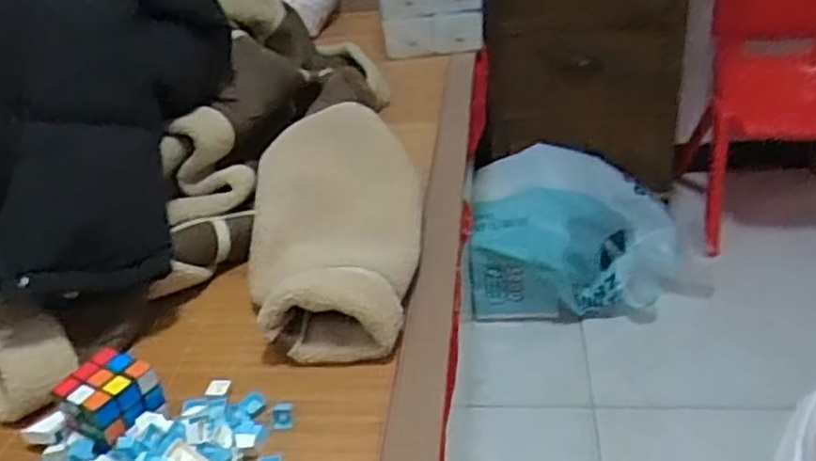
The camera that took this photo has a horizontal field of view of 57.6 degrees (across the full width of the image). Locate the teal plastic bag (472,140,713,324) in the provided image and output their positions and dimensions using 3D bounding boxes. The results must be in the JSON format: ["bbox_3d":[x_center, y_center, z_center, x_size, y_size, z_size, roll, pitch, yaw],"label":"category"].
[{"bbox_3d":[0.339,-0.002,1.459,0.439,0.205,0.314,-4,31,5],"label":"teal plastic bag"}]

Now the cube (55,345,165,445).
[{"bbox_3d":[-0.246,0.141,0.615,0.065,0.057,0.055,14,37,31],"label":"cube"}]

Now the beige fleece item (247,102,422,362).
[{"bbox_3d":[-0.079,-0.018,0.814,0.176,0.096,0.391,-5,31,3],"label":"beige fleece item"}]

